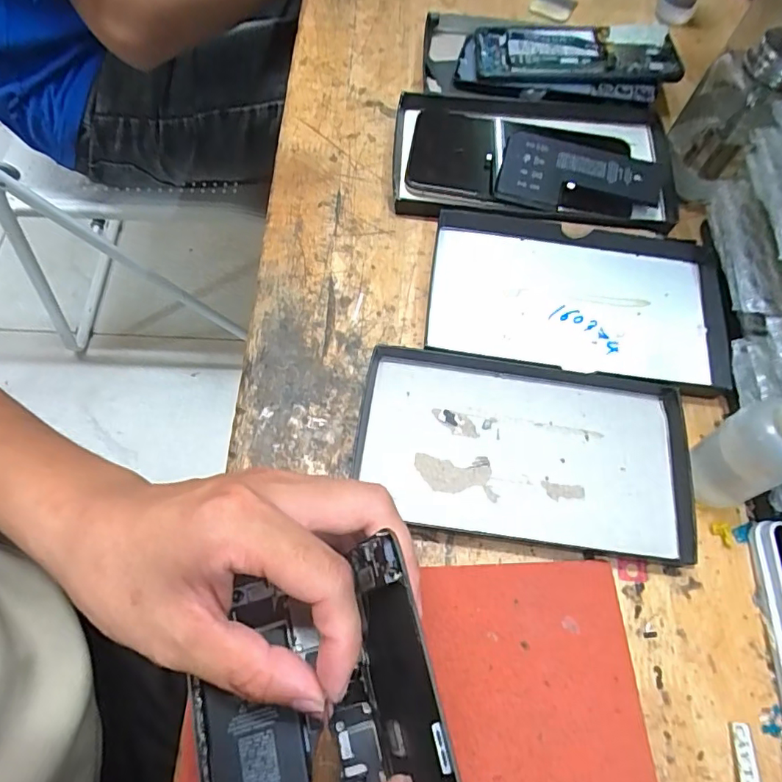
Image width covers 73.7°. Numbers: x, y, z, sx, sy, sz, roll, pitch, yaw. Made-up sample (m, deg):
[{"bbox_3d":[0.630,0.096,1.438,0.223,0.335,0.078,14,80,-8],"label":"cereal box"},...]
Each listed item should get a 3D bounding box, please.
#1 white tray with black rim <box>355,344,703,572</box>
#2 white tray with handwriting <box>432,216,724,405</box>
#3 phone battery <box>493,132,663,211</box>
[{"bbox_3d":[0.070,0.034,0.282,0.172,0.015,0.099,8,65,1],"label":"white tray with black rim"},{"bbox_3d":[0.113,-0.057,0.318,0.172,0.016,0.104,7,65,1],"label":"white tray with handwriting"},{"bbox_3d":[0.125,-0.139,0.344,0.105,0.006,0.056,12,75,-4],"label":"phone battery"}]

